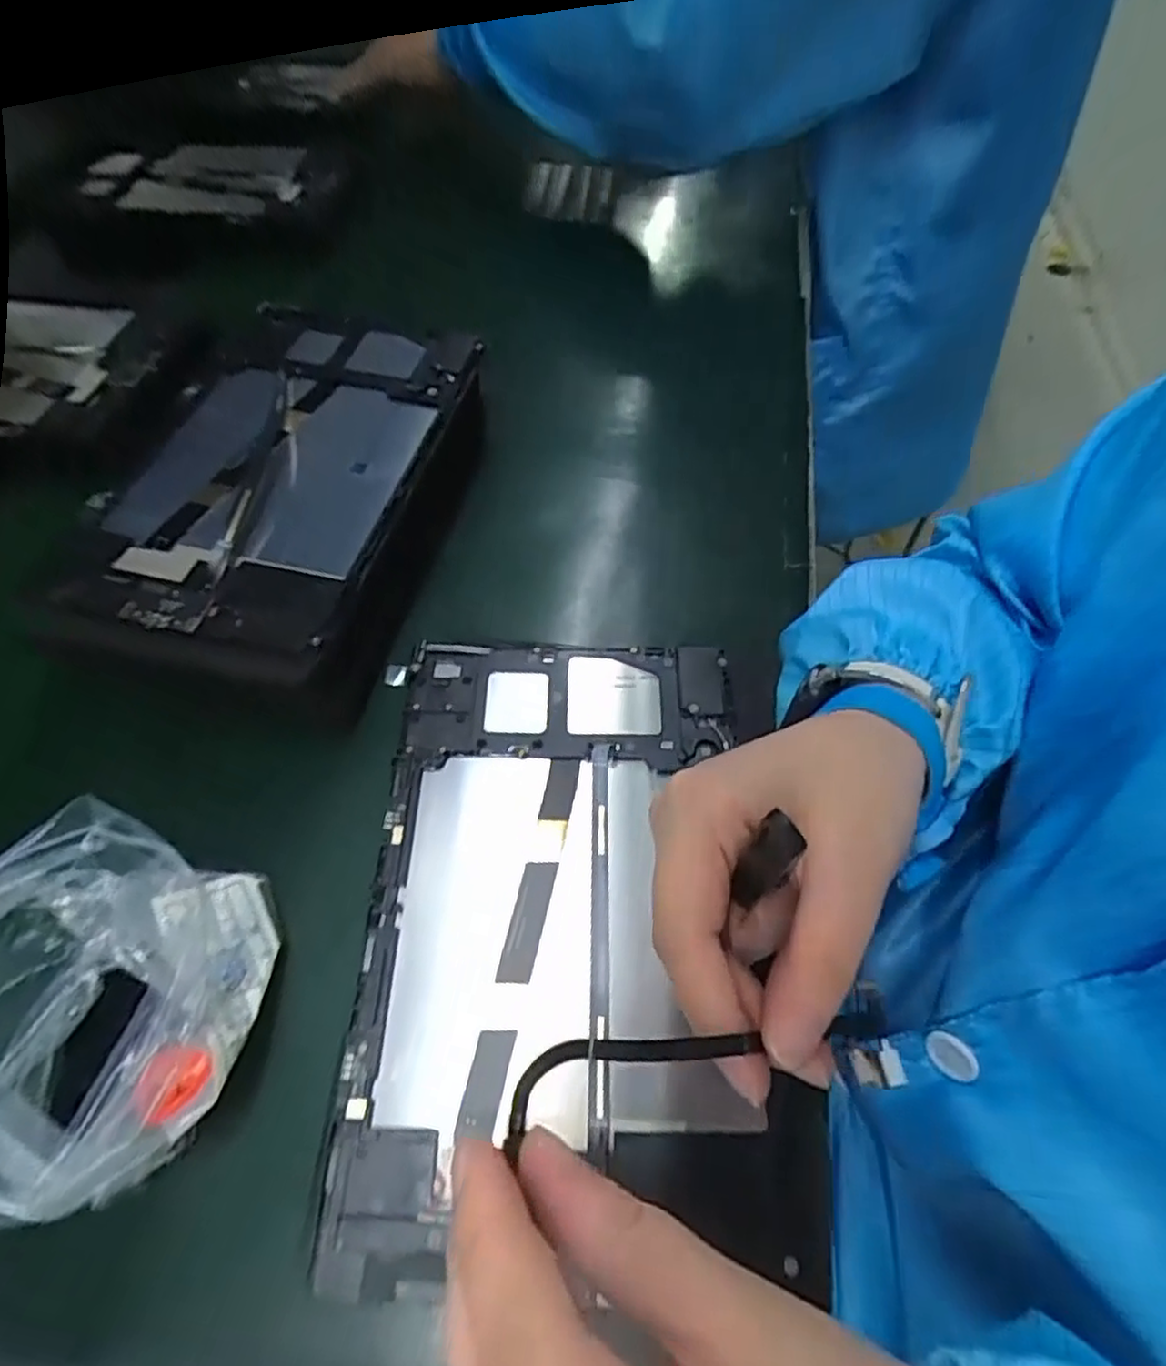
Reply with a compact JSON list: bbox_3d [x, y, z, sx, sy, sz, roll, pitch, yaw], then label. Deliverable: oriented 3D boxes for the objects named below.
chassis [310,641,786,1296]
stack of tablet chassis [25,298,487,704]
[{"bbox_3d":[-0.009,0.081,0.278,0.148,0.009,0.229,-3,57,-1],"label":"chassis"},{"bbox_3d":[-0.159,-0.106,0.378,0.169,0.044,0.267,5,57,5],"label":"stack of tablet chassis"}]

